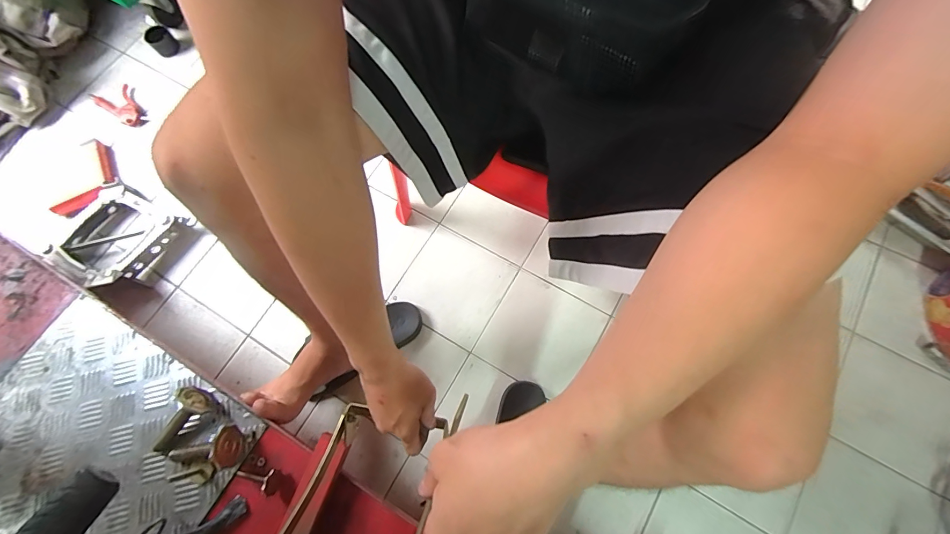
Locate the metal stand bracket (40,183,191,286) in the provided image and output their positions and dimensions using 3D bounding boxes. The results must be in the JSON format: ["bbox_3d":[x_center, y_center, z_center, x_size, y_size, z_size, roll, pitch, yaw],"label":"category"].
[{"bbox_3d":[-0.756,-0.055,0.843,0.214,0.060,0.217,26,75,10],"label":"metal stand bracket"}]

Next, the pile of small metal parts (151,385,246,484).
[{"bbox_3d":[-0.380,0.235,0.541,0.122,0.045,0.099,35,77,13],"label":"pile of small metal parts"}]

